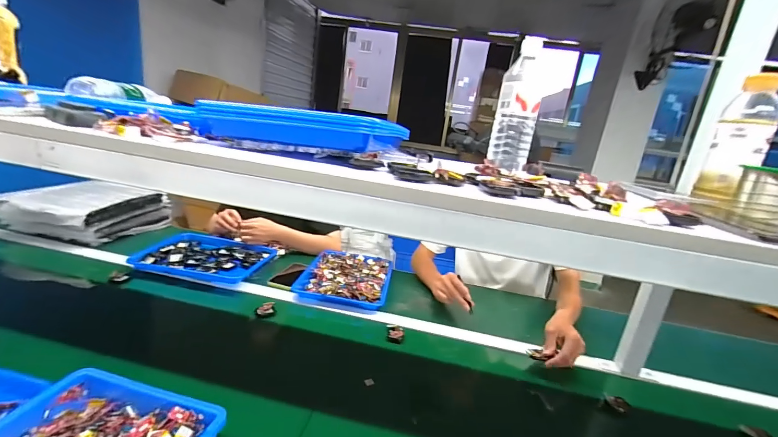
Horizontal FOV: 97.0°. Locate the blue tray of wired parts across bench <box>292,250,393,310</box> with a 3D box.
[{"bbox_3d":[-0.120,0.168,1.037,0.246,0.028,0.325,9,17,4],"label":"blue tray of wired parts across bench"}]

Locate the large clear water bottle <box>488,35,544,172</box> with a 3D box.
[{"bbox_3d":[0.220,-0.192,0.583,0.070,0.210,0.066,13,18,18],"label":"large clear water bottle"}]

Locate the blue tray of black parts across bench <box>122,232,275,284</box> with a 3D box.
[{"bbox_3d":[-0.536,0.112,1.033,0.331,0.031,0.235,8,17,-1],"label":"blue tray of black parts across bench"}]

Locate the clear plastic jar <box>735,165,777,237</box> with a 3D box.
[{"bbox_3d":[0.479,-0.024,0.437,0.059,0.080,0.061,-7,22,-39],"label":"clear plastic jar"}]

